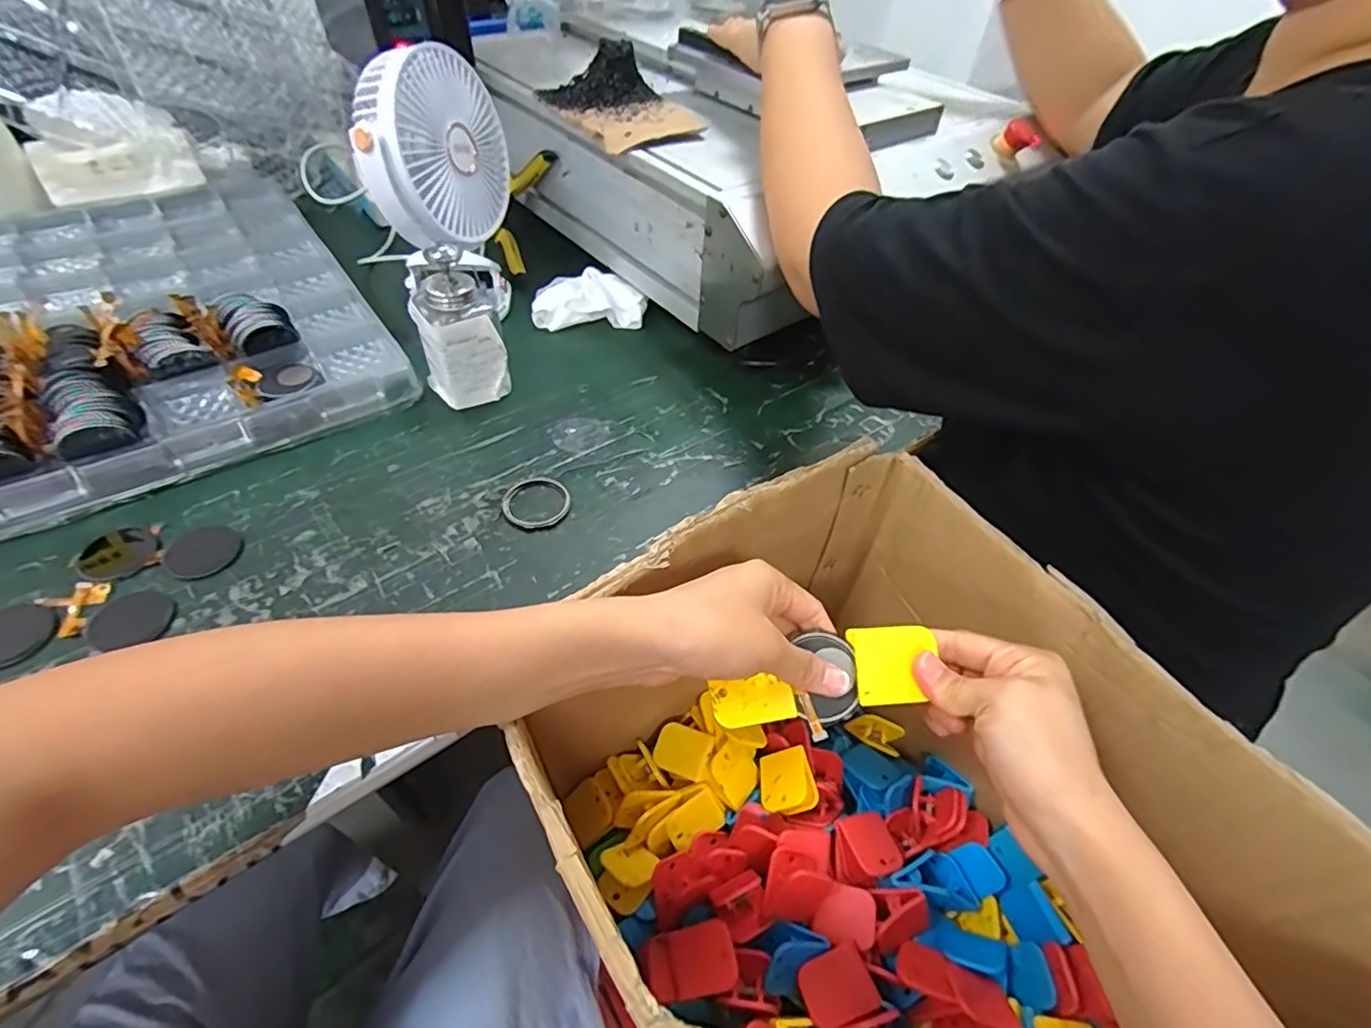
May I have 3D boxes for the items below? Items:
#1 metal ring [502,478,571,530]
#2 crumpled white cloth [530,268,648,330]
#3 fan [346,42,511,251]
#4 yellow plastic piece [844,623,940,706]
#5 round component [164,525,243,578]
[{"bbox_3d":[-0.107,-0.009,0.440,0.047,0.005,0.049,3,49,-3],"label":"metal ring"},{"bbox_3d":[-0.095,-0.212,0.606,0.106,0.029,0.058,-2,49,-7],"label":"crumpled white cloth"},{"bbox_3d":[-0.215,-0.313,0.535,0.053,0.150,0.148,13,72,21],"label":"fan"},{"bbox_3d":[0.108,0.078,0.317,0.041,0.004,0.039,-4,75,-2],"label":"yellow plastic piece"},{"bbox_3d":[-0.309,0.023,0.393,0.042,0.004,0.040,3,49,-3],"label":"round component"}]

